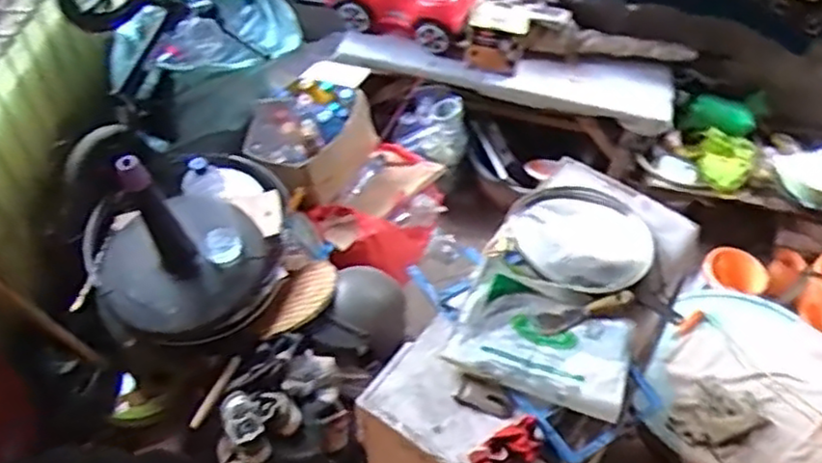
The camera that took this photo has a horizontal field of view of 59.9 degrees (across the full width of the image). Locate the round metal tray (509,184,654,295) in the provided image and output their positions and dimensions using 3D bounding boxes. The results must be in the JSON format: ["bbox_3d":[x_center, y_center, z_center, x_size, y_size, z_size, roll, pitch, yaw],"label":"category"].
[{"bbox_3d":[0.322,0.021,1.399,0.234,0.072,0.275,-30,60,-22],"label":"round metal tray"}]

